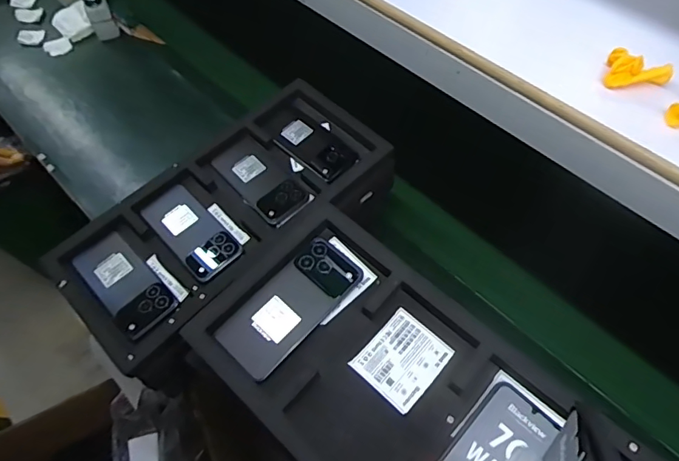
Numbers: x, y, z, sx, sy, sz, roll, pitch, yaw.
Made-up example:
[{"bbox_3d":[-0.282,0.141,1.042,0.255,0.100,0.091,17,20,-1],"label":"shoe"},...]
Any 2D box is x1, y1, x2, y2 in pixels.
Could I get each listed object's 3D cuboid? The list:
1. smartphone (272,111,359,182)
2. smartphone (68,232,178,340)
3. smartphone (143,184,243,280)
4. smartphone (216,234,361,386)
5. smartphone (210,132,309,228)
[{"bbox_3d":[-0.041,-0.136,0.725,0.141,0.009,0.077,38,67,21],"label":"smartphone"},{"bbox_3d":[-0.289,0.070,0.611,0.075,0.011,0.163,-41,67,-20],"label":"smartphone"},{"bbox_3d":[-0.209,0.001,0.648,0.157,0.007,0.077,41,68,22],"label":"smartphone"},{"bbox_3d":[-0.051,0.079,0.491,0.074,0.014,0.160,37,67,20],"label":"smartphone"},{"bbox_3d":[-0.121,-0.080,0.695,0.084,0.014,0.163,-40,67,-20],"label":"smartphone"}]

